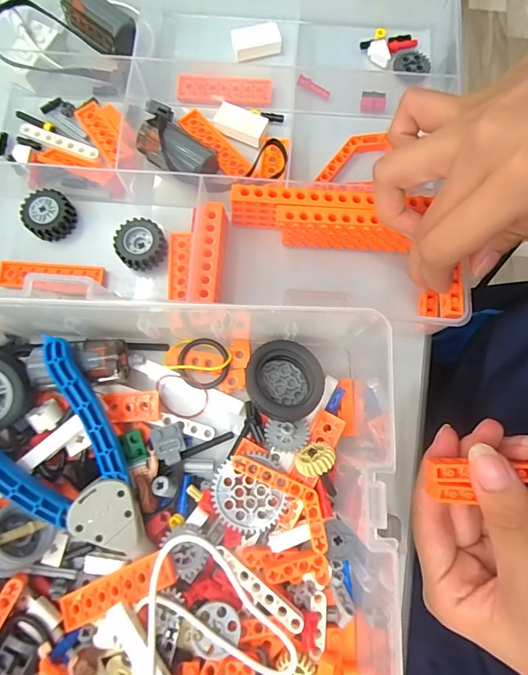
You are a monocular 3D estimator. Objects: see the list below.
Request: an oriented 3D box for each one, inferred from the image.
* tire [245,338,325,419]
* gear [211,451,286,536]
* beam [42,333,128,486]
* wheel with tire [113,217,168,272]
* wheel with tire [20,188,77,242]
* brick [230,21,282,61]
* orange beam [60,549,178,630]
[{"bbox_3d":[0.011,0.024,0.226,0.040,0.023,0.040,16,79,3],"label":"tire"},{"bbox_3d":[-0.008,0.082,0.218,0.037,0.008,0.037,0,78,-1],"label":"gear"},{"bbox_3d":[-0.088,0.036,0.205,0.013,0.005,0.079,-27,94,-6],"label":"beam"},{"bbox_3d":[-0.075,-0.056,0.254,0.029,0.016,0.031,0,78,-1],"label":"wheel with tire"},{"bbox_3d":[-0.134,-0.076,0.258,0.029,0.016,0.030,0,78,-1],"label":"wheel with tire"},{"bbox_3d":[-0.005,-0.205,0.284,0.034,0.012,0.014,-14,79,-3],"label":"brick"},{"bbox_3d":[-0.073,0.124,0.201,0.064,0.008,0.016,-26,78,10],"label":"orange beam"}]

